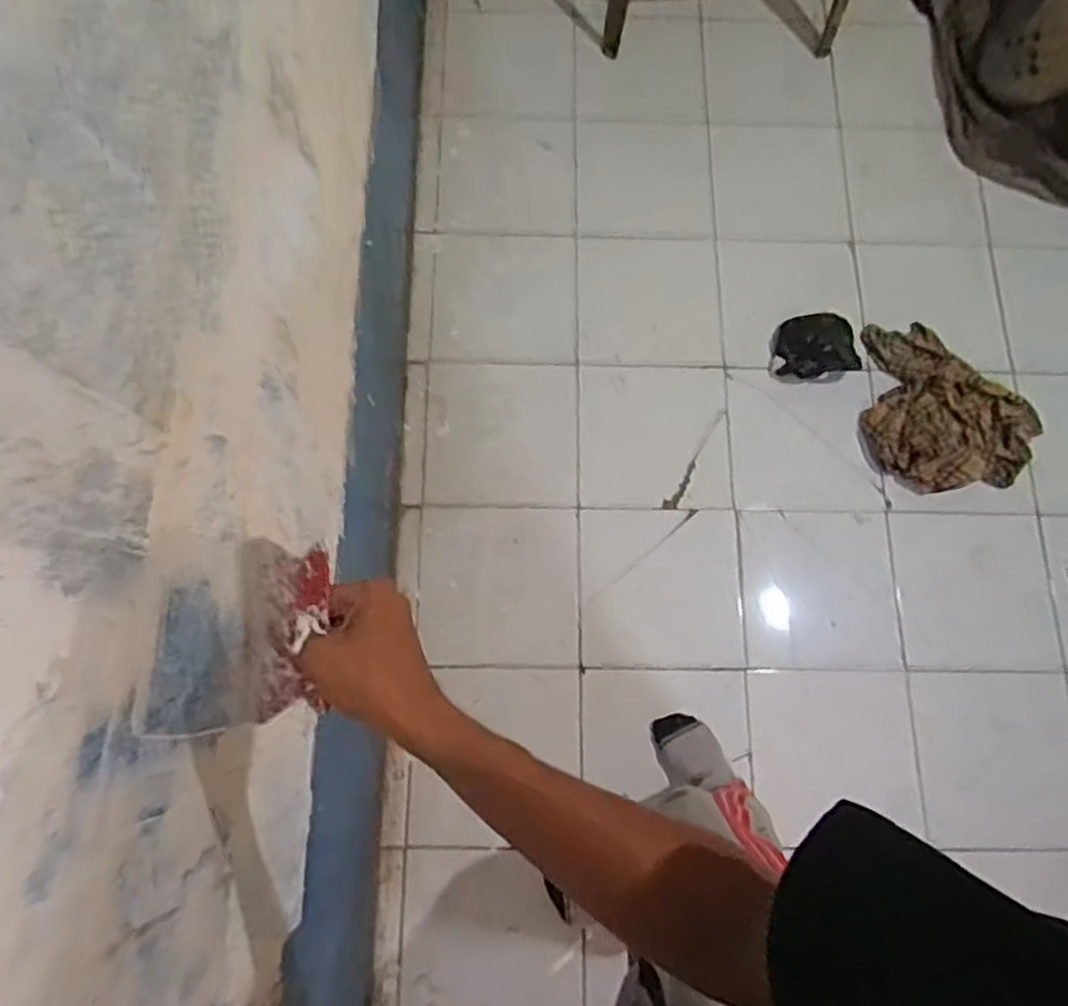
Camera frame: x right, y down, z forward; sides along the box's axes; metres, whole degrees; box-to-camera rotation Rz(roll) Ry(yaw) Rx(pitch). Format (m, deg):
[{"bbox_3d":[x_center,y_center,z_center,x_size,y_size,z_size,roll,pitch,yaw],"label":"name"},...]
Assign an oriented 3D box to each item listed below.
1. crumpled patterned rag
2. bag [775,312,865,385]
[{"bbox_3d":[0.849,-0.195,1.488,0.359,0.055,0.359,8,74,1],"label":"crumpled patterned rag"},{"bbox_3d":[0.572,-0.315,1.509,0.156,0.070,0.135,-1,74,-1],"label":"bag"}]

